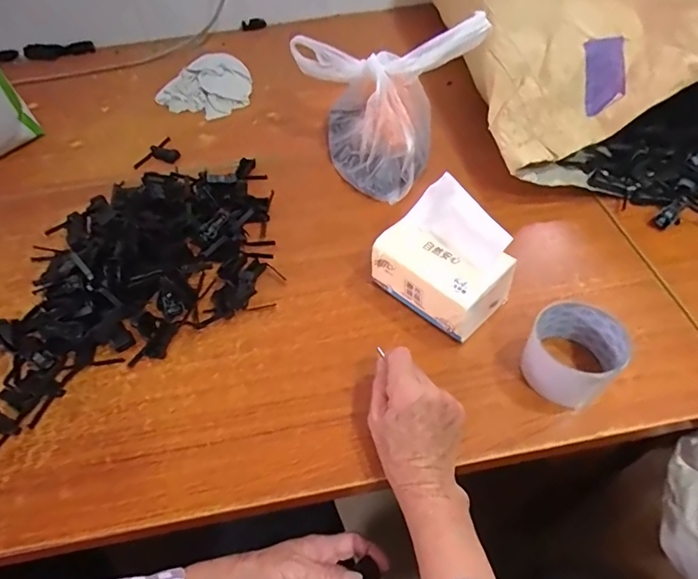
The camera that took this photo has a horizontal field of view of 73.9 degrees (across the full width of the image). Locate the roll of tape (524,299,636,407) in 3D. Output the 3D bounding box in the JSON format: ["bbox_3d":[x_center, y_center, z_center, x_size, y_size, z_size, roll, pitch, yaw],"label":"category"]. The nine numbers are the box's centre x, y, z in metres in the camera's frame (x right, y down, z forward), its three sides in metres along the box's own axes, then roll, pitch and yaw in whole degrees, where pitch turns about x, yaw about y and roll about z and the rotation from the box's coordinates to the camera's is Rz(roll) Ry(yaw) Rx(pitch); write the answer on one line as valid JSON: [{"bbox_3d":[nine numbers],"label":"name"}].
[{"bbox_3d":[0.222,0.061,0.456,0.086,0.059,0.089,36,62,28],"label":"roll of tape"}]

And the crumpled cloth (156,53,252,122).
[{"bbox_3d":[-0.257,-0.377,0.843,0.166,0.047,0.148,24,57,21],"label":"crumpled cloth"}]

